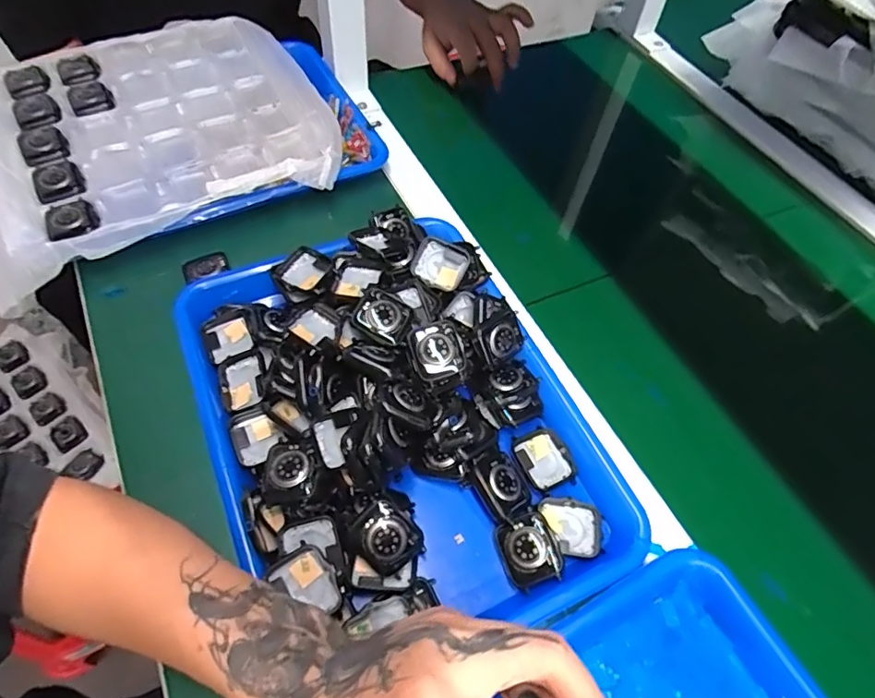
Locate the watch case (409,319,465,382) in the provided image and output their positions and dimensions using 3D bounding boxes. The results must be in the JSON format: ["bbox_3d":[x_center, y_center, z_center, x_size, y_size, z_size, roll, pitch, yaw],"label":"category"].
[{"bbox_3d":[-0.001,0.001,0.376,0.036,0.008,0.040,-13,72,0],"label":"watch case"}]

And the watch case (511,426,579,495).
[{"bbox_3d":[0.078,0.081,0.390,0.036,0.011,0.043,-20,62,-15],"label":"watch case"}]

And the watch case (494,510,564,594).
[{"bbox_3d":[0.059,0.132,0.347,0.035,0.016,0.042,-16,61,-13],"label":"watch case"}]

